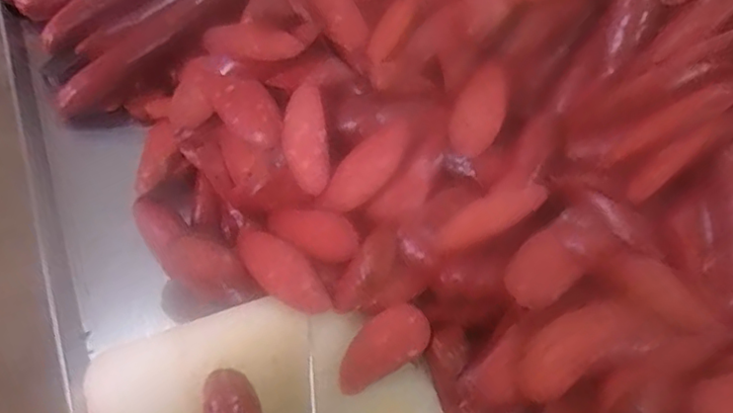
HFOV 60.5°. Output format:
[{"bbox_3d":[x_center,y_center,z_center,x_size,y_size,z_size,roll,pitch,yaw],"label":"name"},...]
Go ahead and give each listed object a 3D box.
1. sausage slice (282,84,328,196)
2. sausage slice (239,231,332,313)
[{"bbox_3d":[-0.048,-0.053,0.495,0.038,0.009,0.088,-13,75,23],"label":"sausage slice"},{"bbox_3d":[-0.064,0.047,0.470,0.038,0.006,0.093,-34,59,-28],"label":"sausage slice"}]

